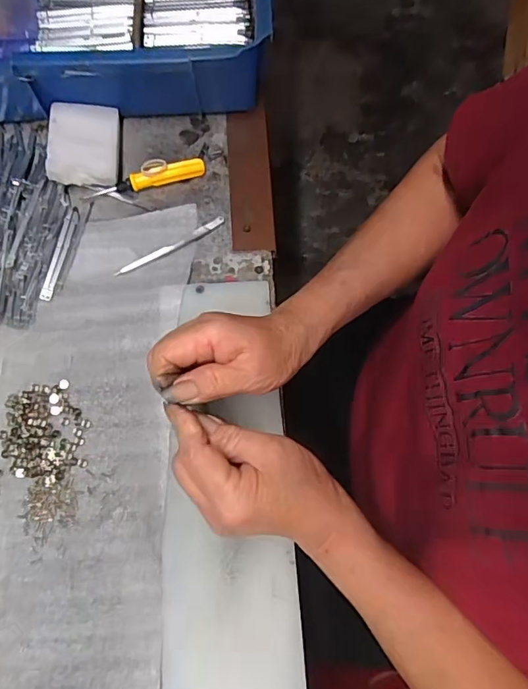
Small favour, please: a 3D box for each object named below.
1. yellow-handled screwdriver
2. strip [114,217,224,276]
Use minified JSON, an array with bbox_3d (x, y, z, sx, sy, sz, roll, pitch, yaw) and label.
[{"bbox_3d":[-0.111,-0.158,0.444,0.110,0.016,0.018,-15,71,-6],"label":"yellow-handled screwdriver"},{"bbox_3d":[-0.084,-0.088,0.423,0.107,0.006,0.011,-29,73,-10],"label":"strip"}]

